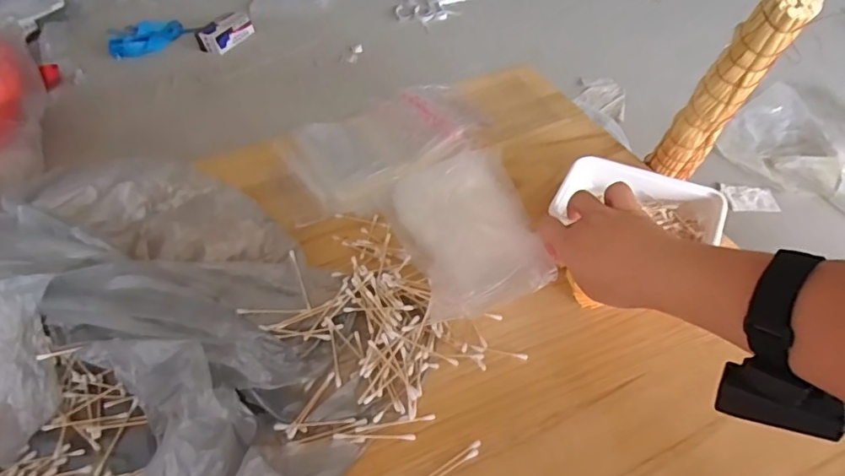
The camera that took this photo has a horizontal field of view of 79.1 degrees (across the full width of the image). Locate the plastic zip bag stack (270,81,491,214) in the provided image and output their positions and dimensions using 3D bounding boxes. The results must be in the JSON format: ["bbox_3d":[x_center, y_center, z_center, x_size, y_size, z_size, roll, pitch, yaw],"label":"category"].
[{"bbox_3d":[-0.050,-0.141,0.716,0.270,0.035,0.190,-31,52,-21],"label":"plastic zip bag stack"}]

